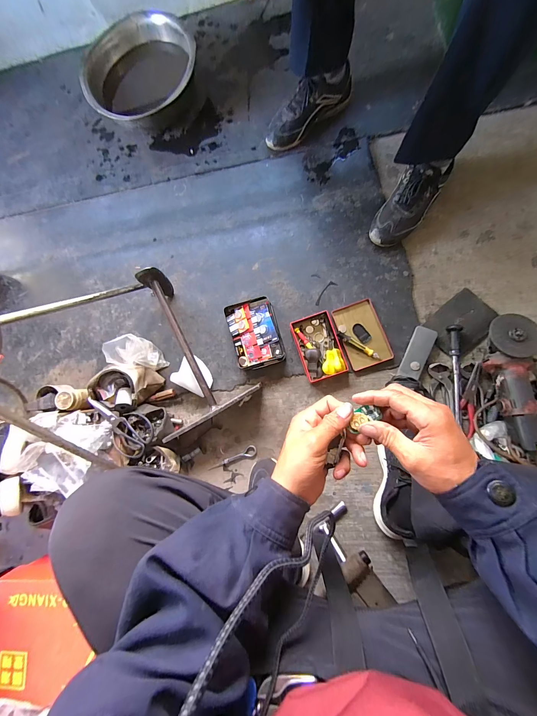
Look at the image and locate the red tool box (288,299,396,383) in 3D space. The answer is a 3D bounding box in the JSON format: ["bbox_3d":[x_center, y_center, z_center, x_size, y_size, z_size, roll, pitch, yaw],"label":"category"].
[{"bbox_3d":[0.180,-0.044,0.697,0.212,0.036,0.158,-18,80,5],"label":"red tool box"}]

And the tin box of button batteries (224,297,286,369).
[{"bbox_3d":[-0.033,-0.062,0.713,0.118,0.047,0.168,-16,80,5],"label":"tin box of button batteries"}]

